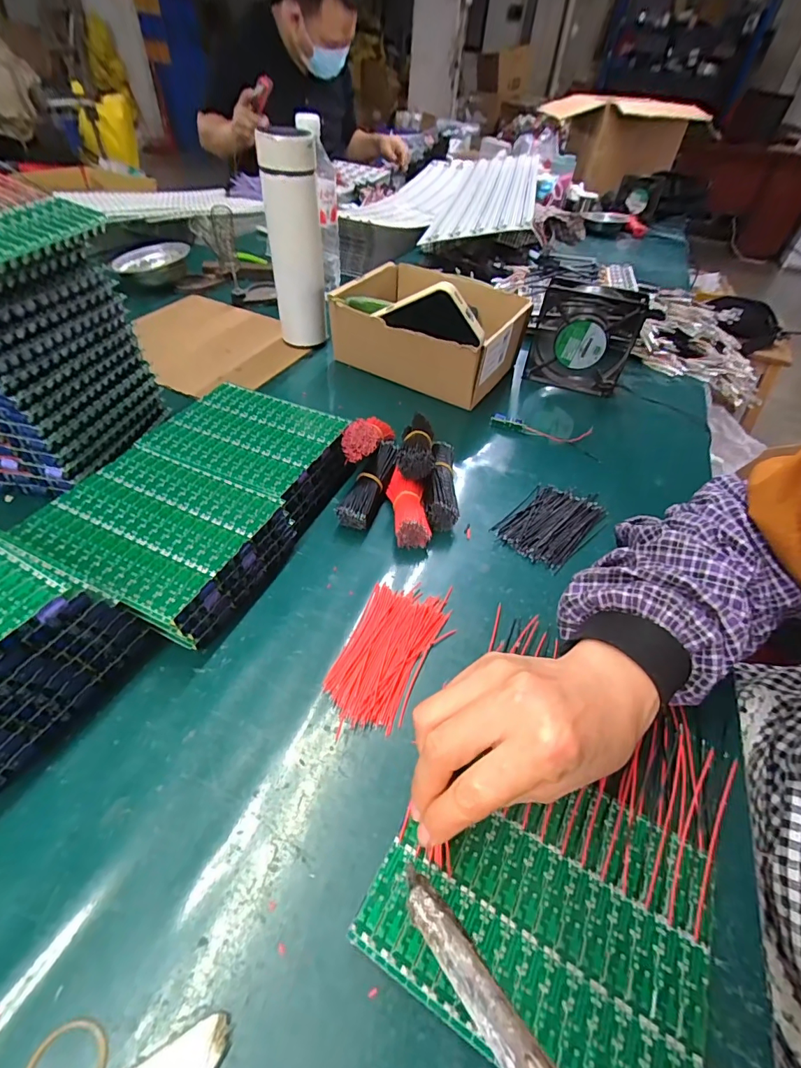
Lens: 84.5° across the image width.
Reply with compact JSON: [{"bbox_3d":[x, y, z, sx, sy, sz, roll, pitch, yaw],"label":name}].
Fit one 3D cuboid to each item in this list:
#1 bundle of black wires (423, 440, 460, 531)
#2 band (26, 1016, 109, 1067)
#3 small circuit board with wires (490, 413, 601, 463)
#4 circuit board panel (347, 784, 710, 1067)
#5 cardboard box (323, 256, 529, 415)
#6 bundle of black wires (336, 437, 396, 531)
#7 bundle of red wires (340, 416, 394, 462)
[{"bbox_3d":[0.038,-0.051,0.430,0.030,0.031,0.098,4,46,-2],"label":"bundle of black wires"},{"bbox_3d":[-0.138,0.219,0.180,0.032,0.004,0.027,-22,54,-24],"label":"band"},{"bbox_3d":[0.177,-0.126,0.530,0.132,0.015,0.045,23,49,16],"label":"small circuit board with wires"},{"bbox_3d":[0.070,0.180,0.219,0.148,0.008,0.120,25,50,16],"label":"circuit board panel"},{"bbox_3d":[0.037,-0.277,0.595,0.229,0.092,0.189,26,50,18],"label":"cardboard box"},{"bbox_3d":[-0.028,-0.048,0.423,0.031,0.031,0.101,16,47,9],"label":"bundle of black wires"},{"bbox_3d":[-0.028,-0.101,0.444,0.033,0.036,0.100,15,24,7],"label":"bundle of red wires"}]

